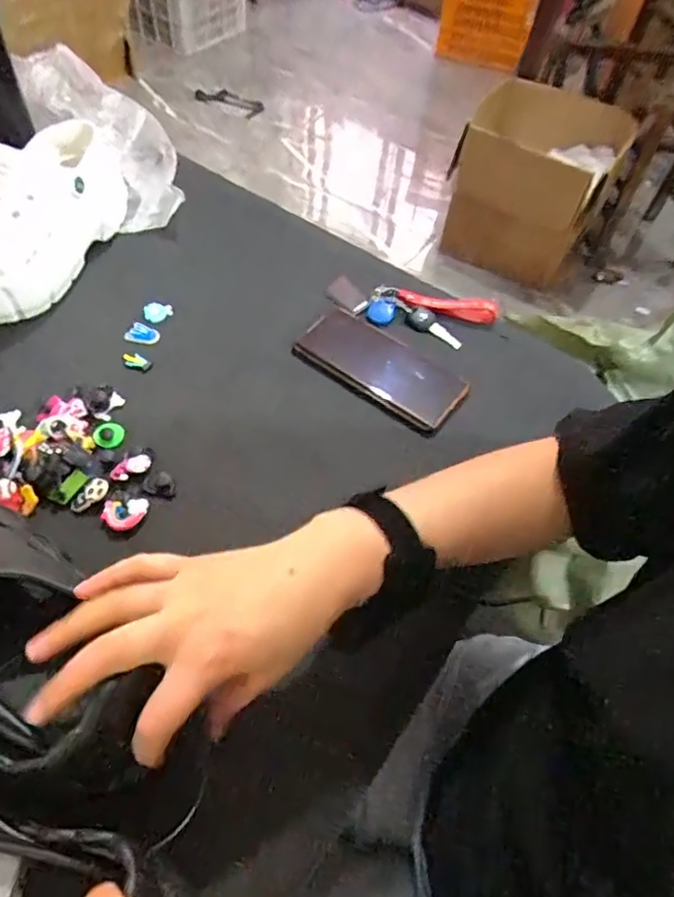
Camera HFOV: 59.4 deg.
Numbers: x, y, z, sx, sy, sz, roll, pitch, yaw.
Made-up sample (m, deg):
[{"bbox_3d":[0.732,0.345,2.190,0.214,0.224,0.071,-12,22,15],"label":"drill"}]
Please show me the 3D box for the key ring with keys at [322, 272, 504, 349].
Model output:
[{"bbox_3d":[0.074,-0.142,0.606,0.170,0.031,0.053,16,54,6],"label":"key ring with keys"}]

